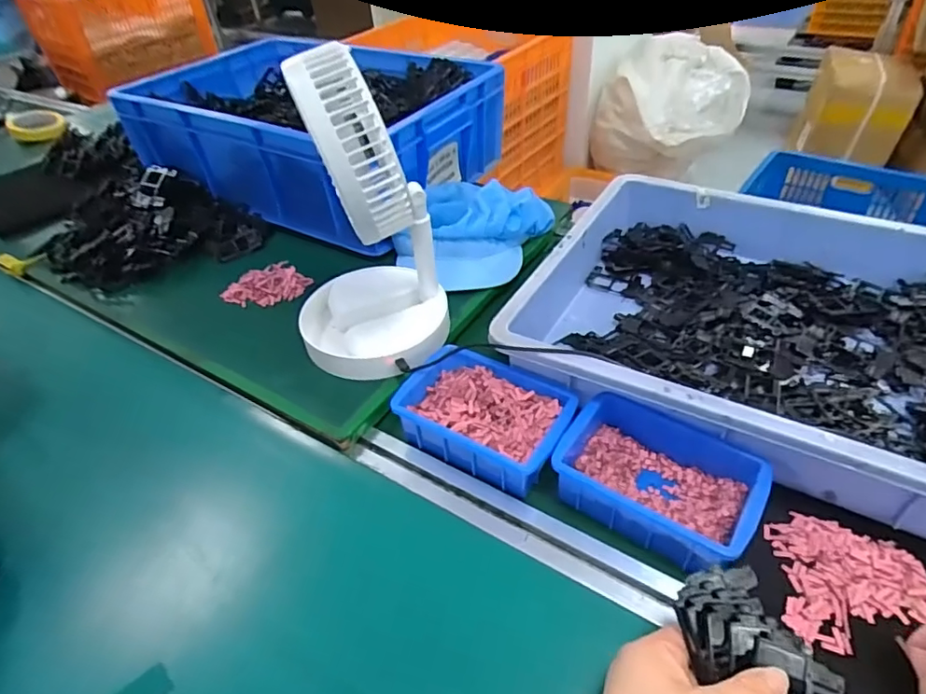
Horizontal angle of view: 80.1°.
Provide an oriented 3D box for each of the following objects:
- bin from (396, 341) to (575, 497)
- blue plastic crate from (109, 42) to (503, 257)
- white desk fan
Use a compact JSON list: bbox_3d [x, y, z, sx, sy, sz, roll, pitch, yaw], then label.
[{"bbox_3d":[0.021,0.064,0.510,0.151,0.053,0.102,19,48,24],"label":"bin"},{"bbox_3d":[-0.220,-0.320,0.839,0.478,0.173,0.362,18,47,24],"label":"blue plastic crate"},{"bbox_3d":[-0.103,-0.119,0.510,0.154,0.278,0.151,-9,42,-4],"label":"white desk fan"}]

